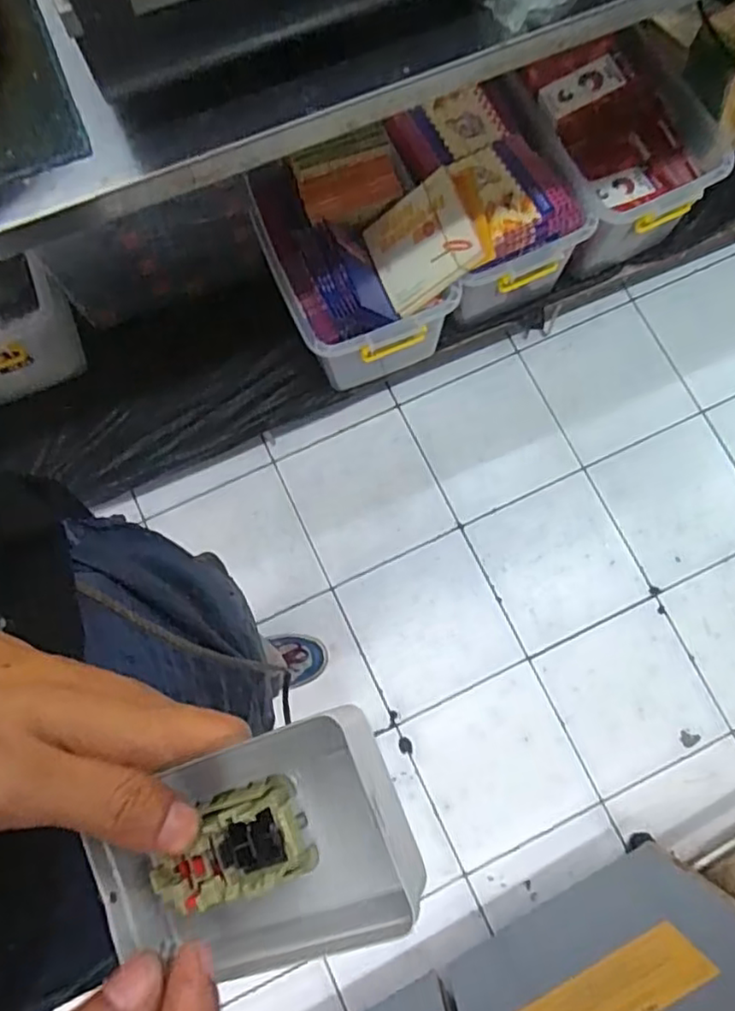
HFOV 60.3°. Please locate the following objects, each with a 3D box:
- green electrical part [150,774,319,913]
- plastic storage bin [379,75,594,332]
[{"bbox_3d":[-0.045,0.107,0.201,0.052,0.015,0.030,-13,78,-2],"label":"green electrical part"},{"bbox_3d":[0.216,-0.524,1.147,0.272,0.268,0.302,-22,79,-4],"label":"plastic storage bin"}]

